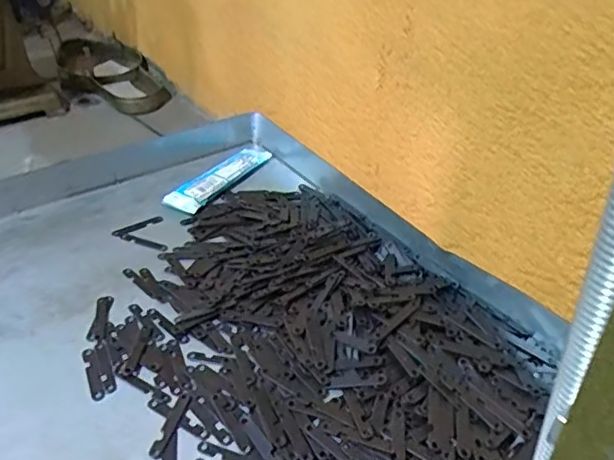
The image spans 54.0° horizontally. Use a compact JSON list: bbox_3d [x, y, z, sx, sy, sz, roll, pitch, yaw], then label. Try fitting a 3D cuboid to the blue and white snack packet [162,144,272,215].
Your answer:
[{"bbox_3d":[-0.091,-0.063,0.664,0.038,0.012,0.153,20,42,26],"label":"blue and white snack packet"}]

